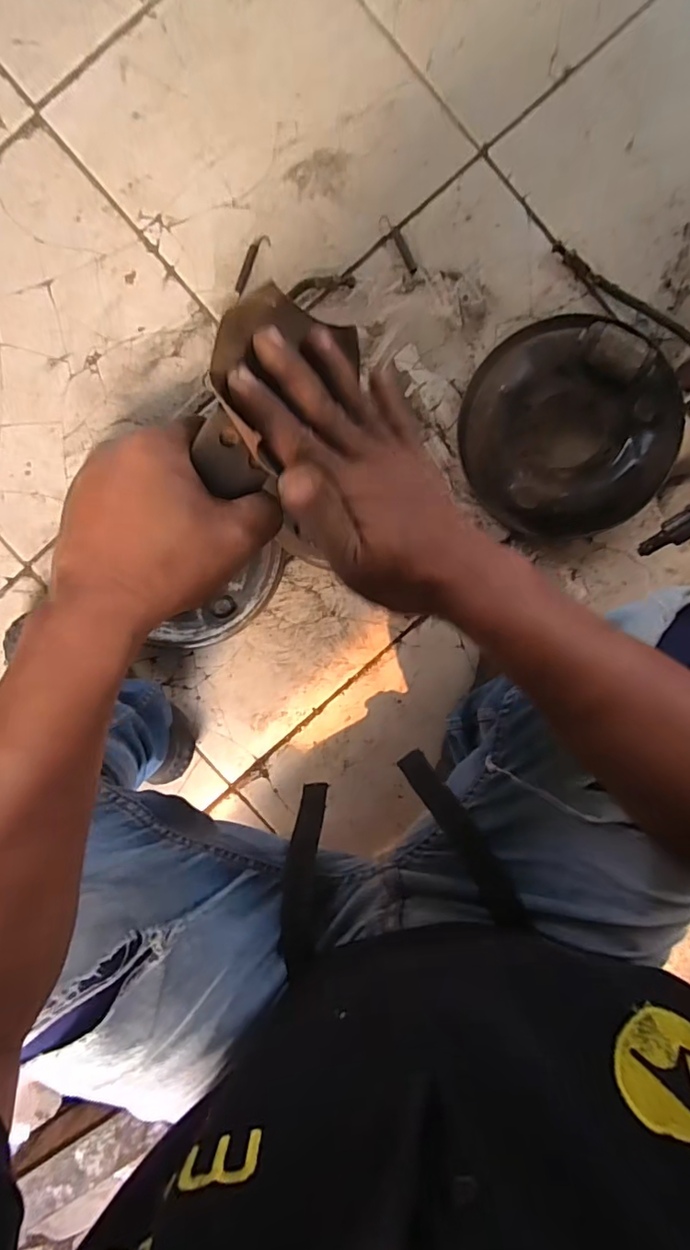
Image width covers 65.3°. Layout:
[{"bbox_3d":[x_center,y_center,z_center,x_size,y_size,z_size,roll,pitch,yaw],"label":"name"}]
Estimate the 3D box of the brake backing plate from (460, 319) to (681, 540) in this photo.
[{"bbox_3d":[0.287,-0.249,0.693,0.252,0.041,0.269,3,106,9],"label":"brake backing plate"}]

